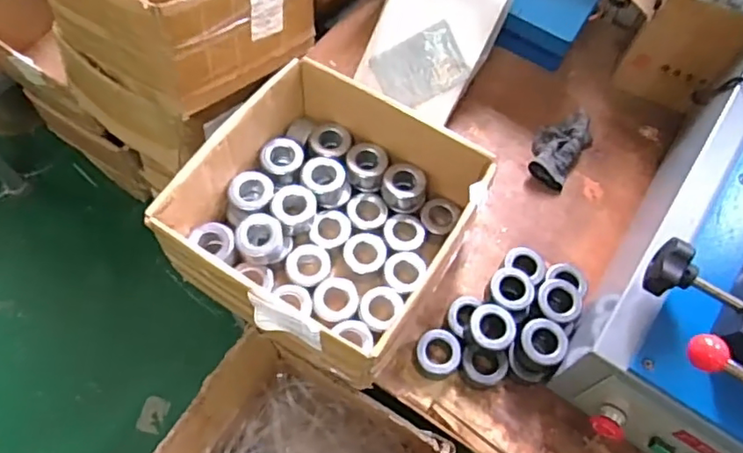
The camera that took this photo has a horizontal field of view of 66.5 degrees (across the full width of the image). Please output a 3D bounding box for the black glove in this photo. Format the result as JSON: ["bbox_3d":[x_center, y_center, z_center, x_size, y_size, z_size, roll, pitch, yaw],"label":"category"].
[{"bbox_3d":[0.316,-0.137,0.941,0.086,0.039,0.151,28,65,11],"label":"black glove"}]

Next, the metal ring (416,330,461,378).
[{"bbox_3d":[0.091,0.172,0.771,0.058,0.026,0.060,1,63,-2],"label":"metal ring"}]

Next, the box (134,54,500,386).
[{"bbox_3d":[-0.052,-0.015,0.764,0.315,0.162,0.346,31,66,12],"label":"box"}]

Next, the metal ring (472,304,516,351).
[{"bbox_3d":[0.160,0.136,0.753,0.059,0.039,0.058,1,63,-2],"label":"metal ring"}]

